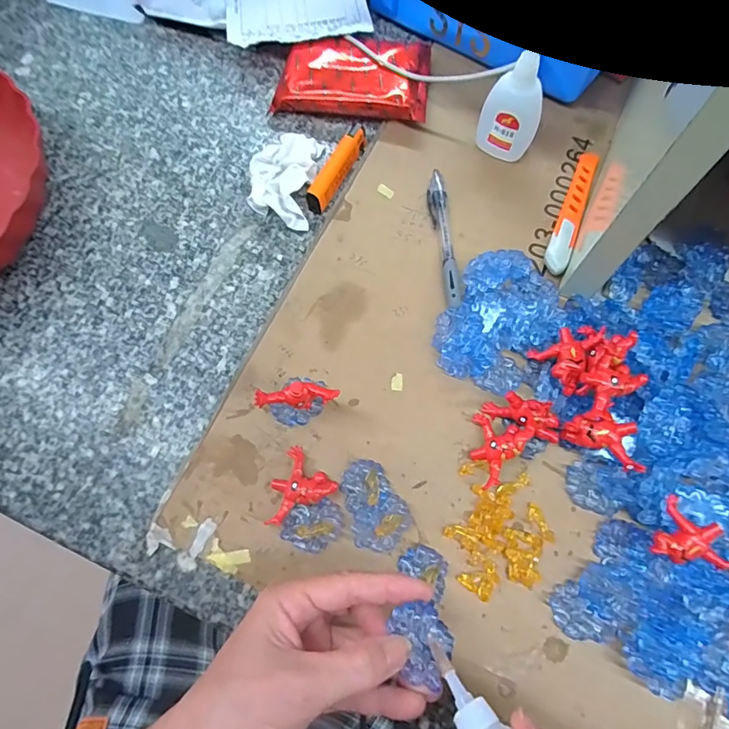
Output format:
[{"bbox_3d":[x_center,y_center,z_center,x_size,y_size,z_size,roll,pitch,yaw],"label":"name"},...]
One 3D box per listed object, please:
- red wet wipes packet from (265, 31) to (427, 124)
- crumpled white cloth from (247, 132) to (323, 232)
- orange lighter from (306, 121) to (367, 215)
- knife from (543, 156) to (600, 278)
[{"bbox_3d":[-0.008,-0.252,0.416,0.129,0.025,0.074,11,72,6],"label":"red wet wipes packet"},{"bbox_3d":[-0.066,-0.152,0.390,0.053,0.025,0.086,7,72,5],"label":"crumpled white cloth"},{"bbox_3d":[-0.022,-0.164,0.391,0.014,0.018,0.081,26,74,11],"label":"orange lighter"},{"bbox_3d":[0.164,-0.123,0.374,0.017,0.014,0.123,21,73,9],"label":"knife"}]

